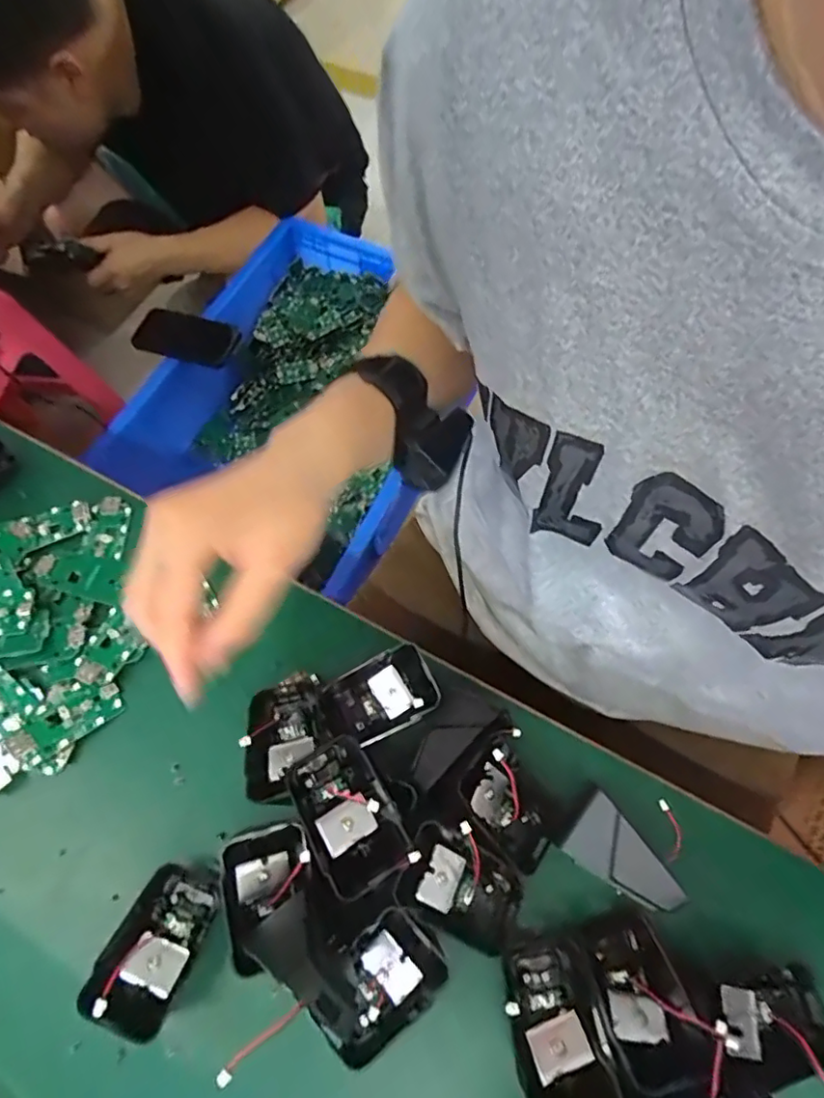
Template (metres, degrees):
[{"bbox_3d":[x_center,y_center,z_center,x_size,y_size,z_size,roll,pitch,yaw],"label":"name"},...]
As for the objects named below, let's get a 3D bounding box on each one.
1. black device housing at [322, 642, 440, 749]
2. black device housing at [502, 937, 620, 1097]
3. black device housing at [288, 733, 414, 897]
[{"bbox_3d":[-0.019,0.090,0.347,0.064,0.025,0.045,-26,69,-10],"label":"black device housing"},{"bbox_3d":[0.069,0.234,0.278,0.045,0.023,0.069,-5,34,-7],"label":"black device housing"},{"bbox_3d":[-0.033,0.137,0.297,0.042,0.023,0.071,-29,69,-11],"label":"black device housing"}]

